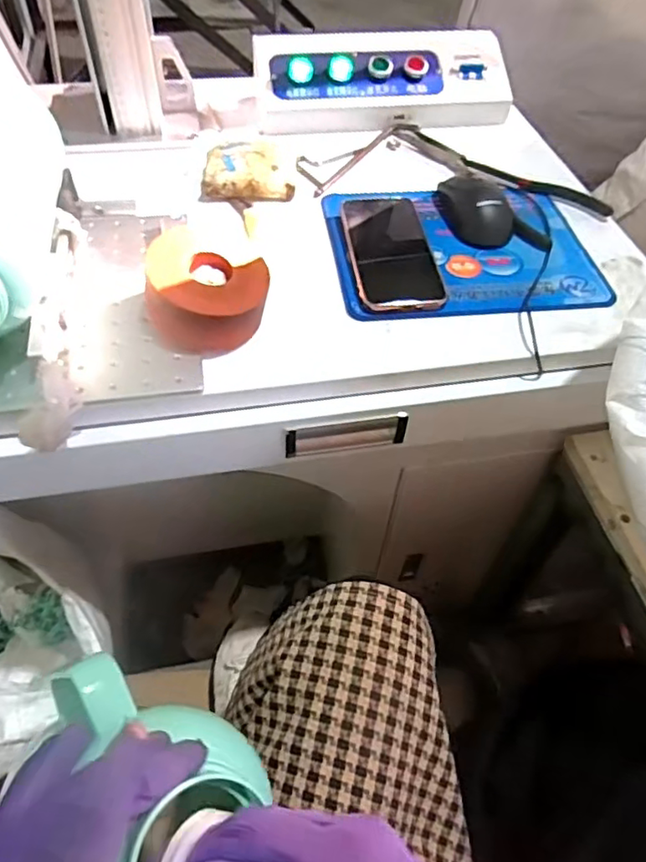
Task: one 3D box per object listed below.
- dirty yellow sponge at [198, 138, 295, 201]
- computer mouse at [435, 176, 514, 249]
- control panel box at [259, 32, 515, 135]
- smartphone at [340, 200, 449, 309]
[{"bbox_3d":[-0.086,-0.285,0.650,0.095,0.027,0.091,-5,53,-7],"label":"dirty yellow sponge"},{"bbox_3d":[0.160,-0.240,0.616,0.072,0.037,0.106,2,52,-1],"label":"computer mouse"},{"bbox_3d":[0.076,-0.444,0.753,0.320,0.076,0.124,-5,53,-6],"label":"control panel box"},{"bbox_3d":[0.065,-0.178,0.575,0.078,0.010,0.163,-4,56,-5],"label":"smartphone"}]

